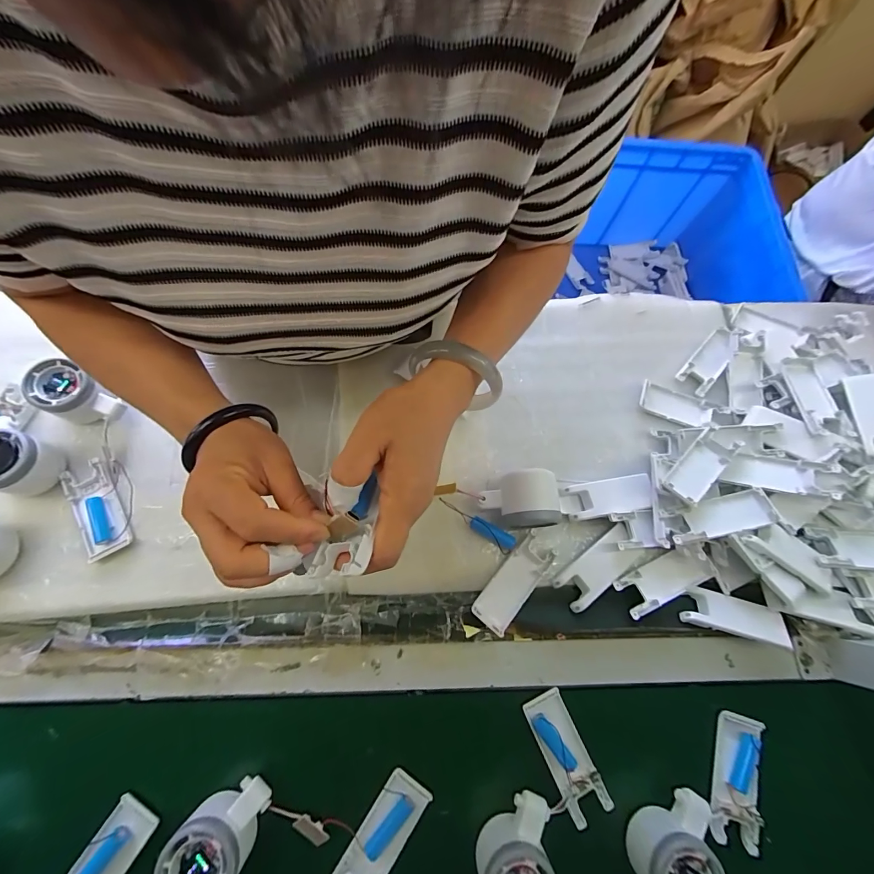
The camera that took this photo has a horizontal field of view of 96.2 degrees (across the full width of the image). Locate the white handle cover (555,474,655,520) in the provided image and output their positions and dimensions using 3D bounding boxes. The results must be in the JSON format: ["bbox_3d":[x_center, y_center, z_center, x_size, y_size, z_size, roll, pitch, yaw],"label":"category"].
[{"bbox_3d":[0.189,0.065,0.429,0.099,0.018,0.039,-8,73,-5],"label":"white handle cover"}]

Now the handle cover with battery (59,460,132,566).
[{"bbox_3d":[-0.354,0.075,0.405,0.045,0.014,0.102,-25,75,-10],"label":"handle cover with battery"}]

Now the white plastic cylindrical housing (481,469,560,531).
[{"bbox_3d":[0.085,0.064,0.410,0.083,0.048,0.061,-2,73,-3],"label":"white plastic cylindrical housing"}]

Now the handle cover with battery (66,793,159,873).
[{"bbox_3d":[-0.284,0.362,0.325,0.040,0.013,0.101,31,74,7],"label":"handle cover with battery"}]

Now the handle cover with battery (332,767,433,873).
[{"bbox_3d":[-0.049,0.351,0.341,0.041,0.012,0.104,35,74,8],"label":"handle cover with battery"}]

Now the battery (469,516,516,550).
[{"bbox_3d":[0.058,0.102,0.412,0.051,0.017,0.016,26,73,6],"label":"battery"}]

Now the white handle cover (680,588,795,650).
[{"bbox_3d":[0.301,0.182,0.400,0.100,0.015,0.039,13,48,3],"label":"white handle cover"}]

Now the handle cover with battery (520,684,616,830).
[{"bbox_3d":[0.121,0.296,0.364,0.041,0.011,0.103,-23,75,-9],"label":"handle cover with battery"}]

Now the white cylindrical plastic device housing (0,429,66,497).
[{"bbox_3d":[-0.417,0.027,0.389,0.054,0.064,0.060,13,72,2],"label":"white cylindrical plastic device housing"}]

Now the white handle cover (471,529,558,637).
[{"bbox_3d":[0.080,0.148,0.402,0.039,0.020,0.103,40,75,10],"label":"white handle cover"}]

